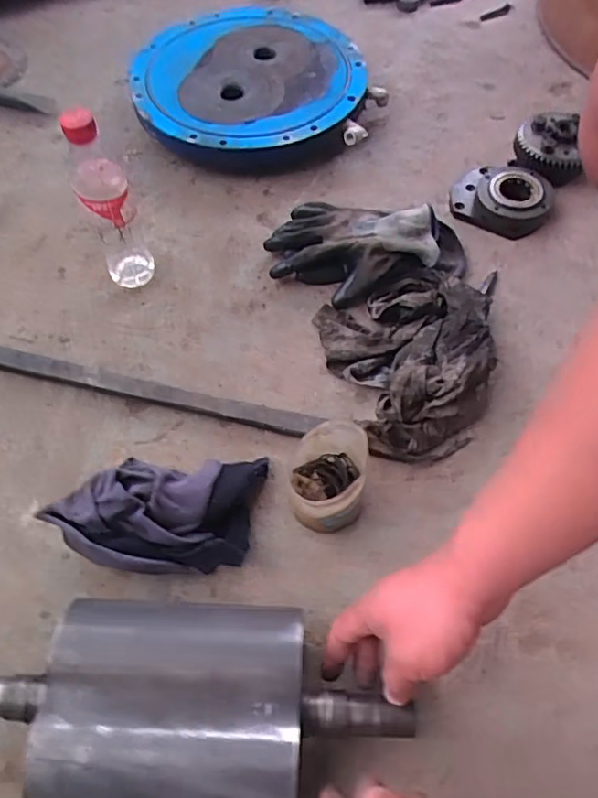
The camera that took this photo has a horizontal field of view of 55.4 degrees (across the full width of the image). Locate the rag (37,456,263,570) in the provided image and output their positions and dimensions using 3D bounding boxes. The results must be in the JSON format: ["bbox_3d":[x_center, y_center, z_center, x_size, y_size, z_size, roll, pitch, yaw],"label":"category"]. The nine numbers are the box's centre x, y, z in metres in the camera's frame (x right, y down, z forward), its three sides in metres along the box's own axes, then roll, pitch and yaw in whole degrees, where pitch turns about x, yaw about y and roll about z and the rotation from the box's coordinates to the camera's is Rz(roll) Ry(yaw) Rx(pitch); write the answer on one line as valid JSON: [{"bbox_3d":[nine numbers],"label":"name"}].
[{"bbox_3d":[-0.133,0.111,0.557,0.201,0.068,0.111,-3,60,-1],"label":"rag"}]

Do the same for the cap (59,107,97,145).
[{"bbox_3d":[-0.222,-0.275,0.575,0.033,0.023,0.032,0,60,0],"label":"cap"}]

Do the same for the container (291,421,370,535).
[{"bbox_3d":[0.028,0.079,0.552,0.066,0.097,0.084,6,60,4],"label":"container"}]

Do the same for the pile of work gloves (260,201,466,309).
[{"bbox_3d":[0.083,-0.189,0.736,0.255,0.059,0.152,11,60,7],"label":"pile of work gloves"}]

